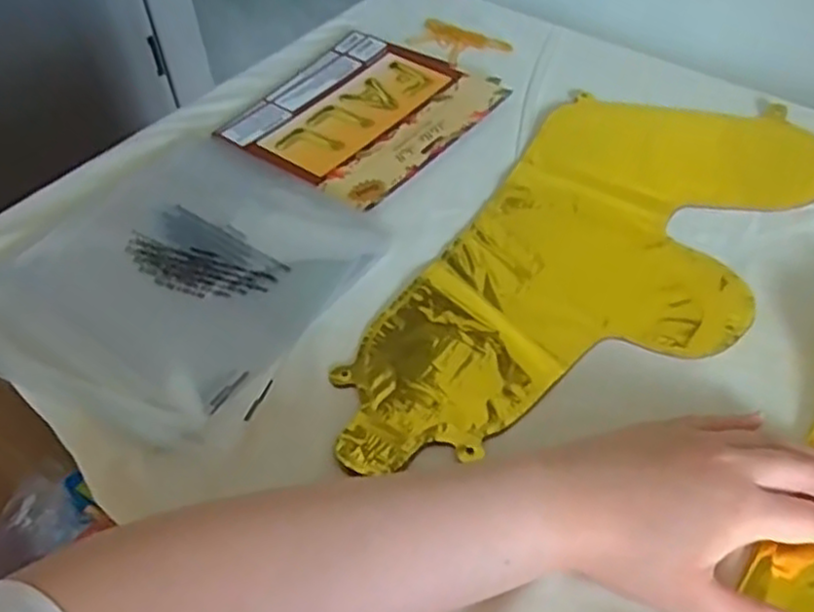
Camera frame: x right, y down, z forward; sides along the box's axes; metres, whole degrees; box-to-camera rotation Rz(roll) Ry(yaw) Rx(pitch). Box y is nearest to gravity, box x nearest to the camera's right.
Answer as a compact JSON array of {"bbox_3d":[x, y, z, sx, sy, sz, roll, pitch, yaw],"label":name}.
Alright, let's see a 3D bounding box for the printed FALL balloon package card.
[{"bbox_3d":[-0.037,-0.163,0.619,0.172,0.005,0.191,28,55,24],"label":"printed FALL balloon package card"}]

